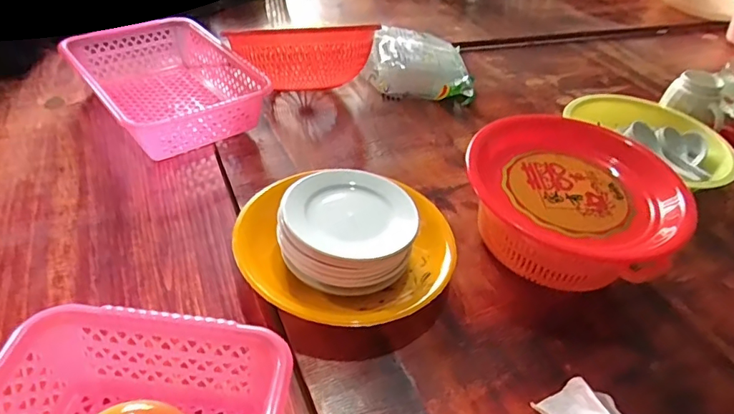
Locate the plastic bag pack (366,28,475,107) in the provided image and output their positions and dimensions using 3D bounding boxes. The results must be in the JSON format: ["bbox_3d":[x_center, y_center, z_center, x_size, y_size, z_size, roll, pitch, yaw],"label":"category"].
[{"bbox_3d":[0.101,-0.274,0.955,0.191,0.072,0.173,5,40,-1],"label":"plastic bag pack"}]

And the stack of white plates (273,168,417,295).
[{"bbox_3d":[-0.017,0.030,0.568,0.139,0.081,0.145,20,42,15],"label":"stack of white plates"}]

